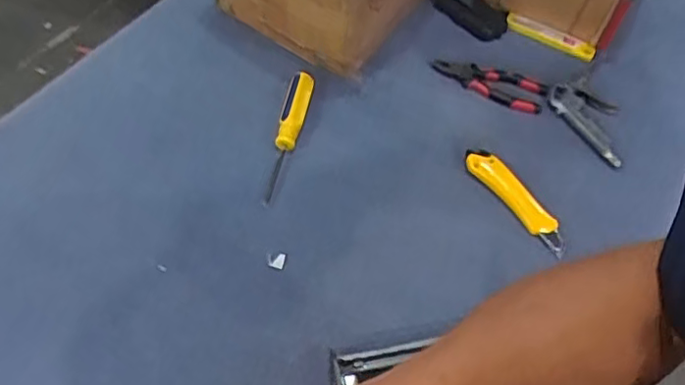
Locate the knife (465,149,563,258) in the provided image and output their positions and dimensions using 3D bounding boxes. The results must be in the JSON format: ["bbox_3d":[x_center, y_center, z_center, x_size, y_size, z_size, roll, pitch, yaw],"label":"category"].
[{"bbox_3d":[0.208,0.008,0.727,0.032,0.028,0.156,-37,79,-23],"label":"knife"}]

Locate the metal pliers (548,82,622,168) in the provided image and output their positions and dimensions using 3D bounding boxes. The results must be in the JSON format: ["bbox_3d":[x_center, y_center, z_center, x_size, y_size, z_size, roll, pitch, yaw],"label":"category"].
[{"bbox_3d":[0.317,-0.091,0.771,0.070,0.016,0.128,-30,79,-20],"label":"metal pliers"}]

